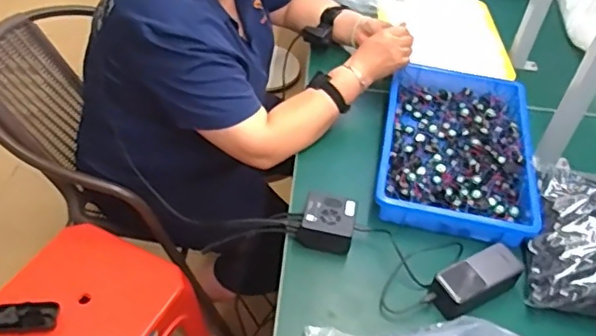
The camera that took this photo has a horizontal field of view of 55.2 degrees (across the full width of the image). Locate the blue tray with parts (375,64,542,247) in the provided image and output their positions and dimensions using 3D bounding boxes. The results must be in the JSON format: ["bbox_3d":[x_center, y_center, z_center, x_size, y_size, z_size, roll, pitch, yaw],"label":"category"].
[{"bbox_3d":[0.267,-0.043,0.965,0.241,0.059,0.367,12,47,6],"label":"blue tray with parts"}]

